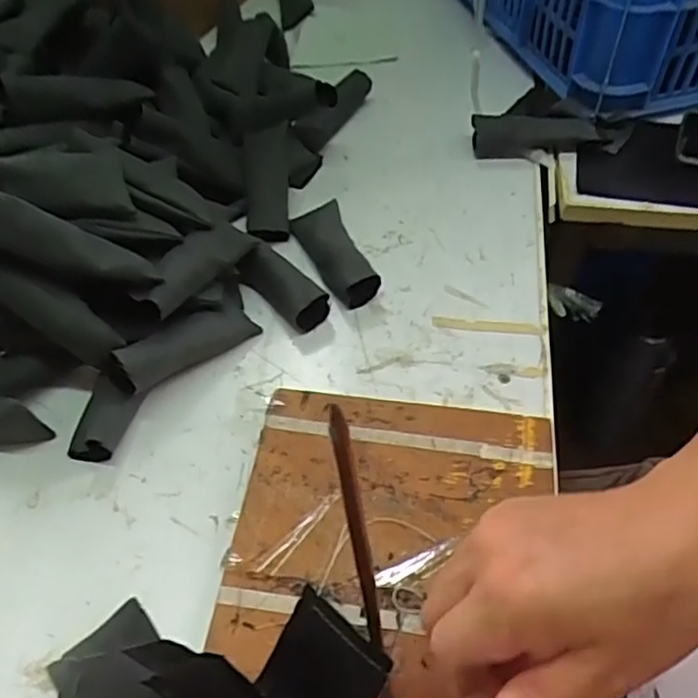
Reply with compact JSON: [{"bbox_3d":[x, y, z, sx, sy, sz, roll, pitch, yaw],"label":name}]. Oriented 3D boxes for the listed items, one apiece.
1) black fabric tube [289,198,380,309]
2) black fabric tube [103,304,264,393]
[{"bbox_3d":[-0.011,-0.075,0.499,0.040,0.020,0.099,-20,54,-12],"label":"black fabric tube"},{"bbox_3d":[-0.106,-0.004,0.435,0.028,0.025,0.106,38,44,28],"label":"black fabric tube"}]

